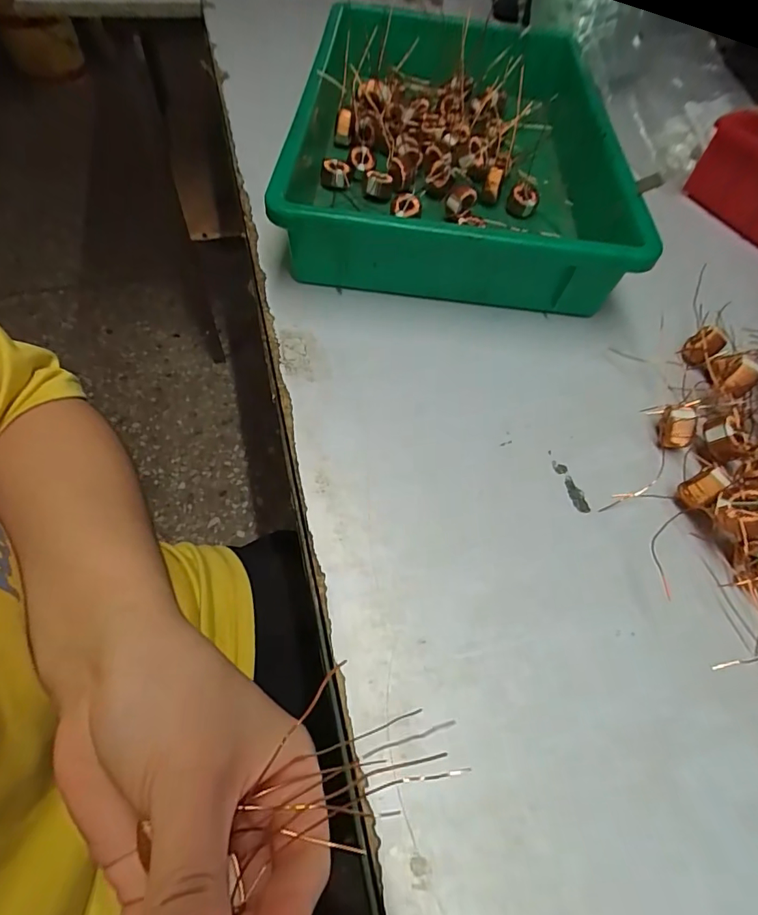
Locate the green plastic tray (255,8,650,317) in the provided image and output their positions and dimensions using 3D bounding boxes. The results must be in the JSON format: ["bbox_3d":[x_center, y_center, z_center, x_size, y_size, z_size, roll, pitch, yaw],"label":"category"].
[{"bbox_3d":[0.058,-0.273,0.405,0.247,0.072,0.369,4,58,-2],"label":"green plastic tray"}]

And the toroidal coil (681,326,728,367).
[{"bbox_3d":[0.214,-0.073,0.312,0.022,0.019,0.017,-30,65,-21],"label":"toroidal coil"}]

